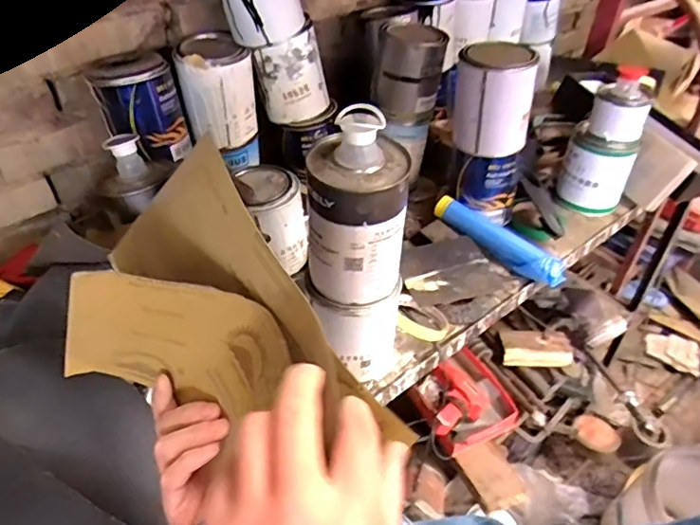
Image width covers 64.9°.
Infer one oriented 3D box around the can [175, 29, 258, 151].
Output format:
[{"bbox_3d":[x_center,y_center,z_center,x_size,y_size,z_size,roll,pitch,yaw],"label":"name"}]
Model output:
[{"bbox_3d":[-0.192,-0.254,0.817,0.111,0.131,0.093,-7,41,-11],"label":"can"}]

